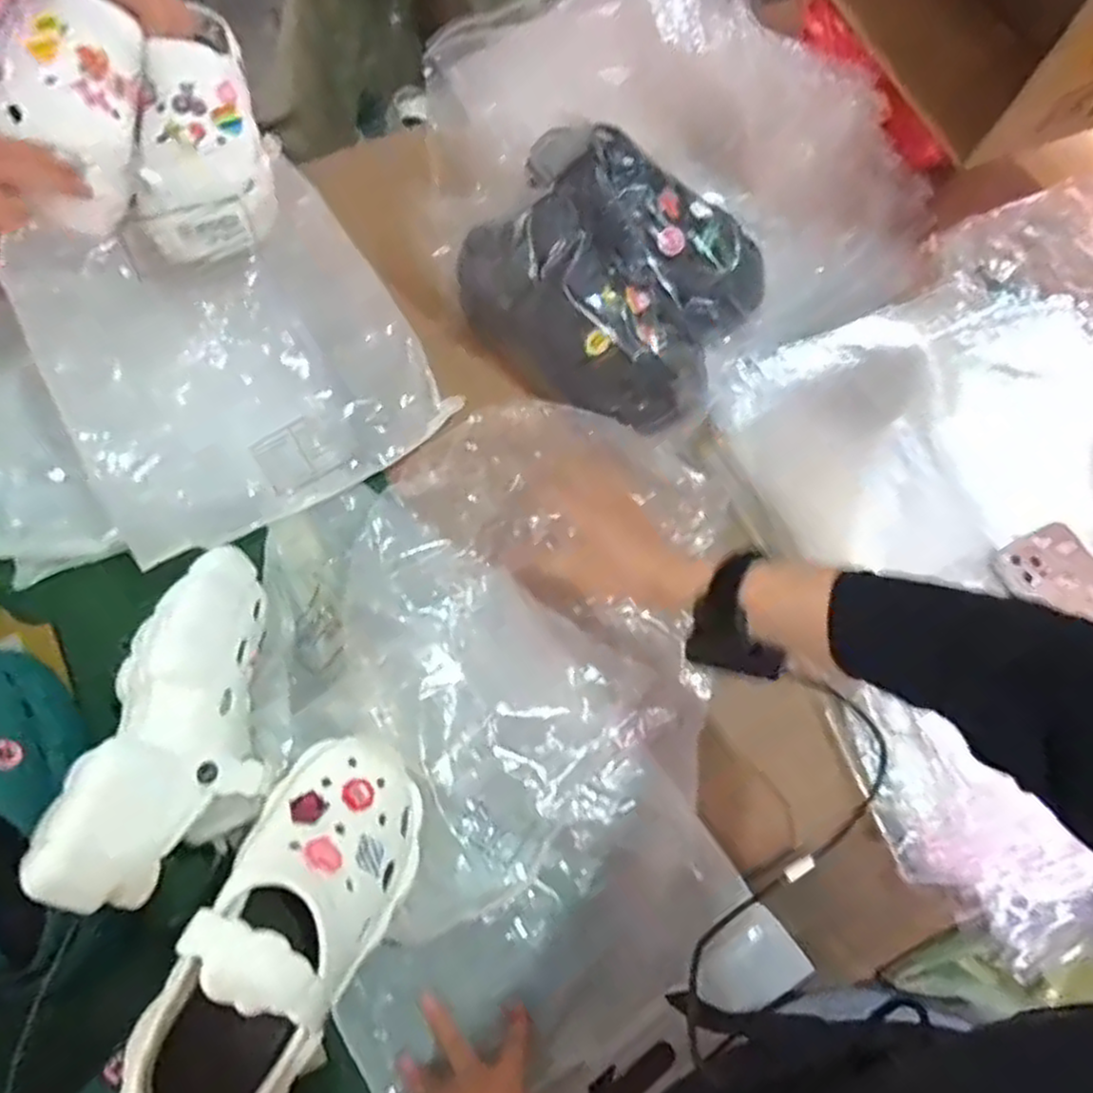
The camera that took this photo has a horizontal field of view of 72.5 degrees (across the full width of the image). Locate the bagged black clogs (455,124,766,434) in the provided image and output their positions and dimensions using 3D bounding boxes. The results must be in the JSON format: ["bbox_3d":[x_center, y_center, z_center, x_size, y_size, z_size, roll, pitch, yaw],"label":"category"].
[{"bbox_3d":[0.068,-0.262,0.712,0.258,0.130,0.223,37,74,11],"label":"bagged black clogs"}]

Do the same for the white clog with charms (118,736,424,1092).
[{"bbox_3d":[-0.165,0.233,0.483,0.105,0.087,0.253,22,39,6],"label":"white clog with charms"}]

